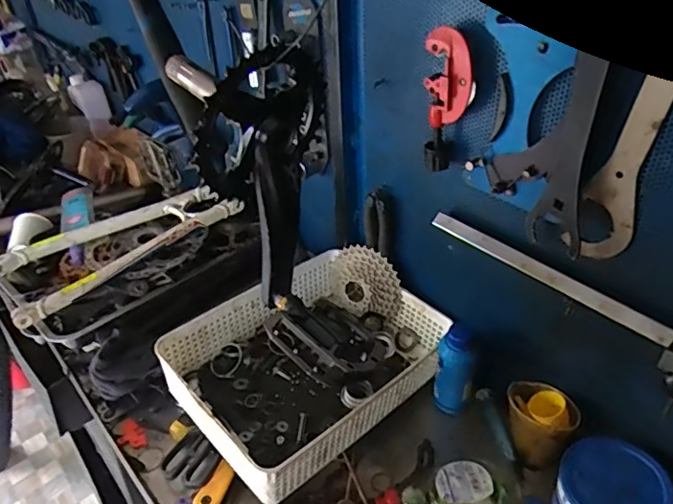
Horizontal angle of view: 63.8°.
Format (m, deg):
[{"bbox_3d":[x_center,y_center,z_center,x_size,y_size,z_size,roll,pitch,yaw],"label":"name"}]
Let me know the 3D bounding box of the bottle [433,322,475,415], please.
[{"bbox_3d":[0.152,0.153,0.698,0.047,0.142,0.035,9,38,17],"label":"bottle"}]

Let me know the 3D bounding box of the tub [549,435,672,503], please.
[{"bbox_3d":[0.286,0.268,0.577,0.099,0.094,0.105,-2,36,2],"label":"tub"}]

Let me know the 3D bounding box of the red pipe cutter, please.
[{"bbox_3d":[0.118,-0.157,0.572,0.050,0.151,0.022,6,37,13],"label":"red pipe cutter"}]

